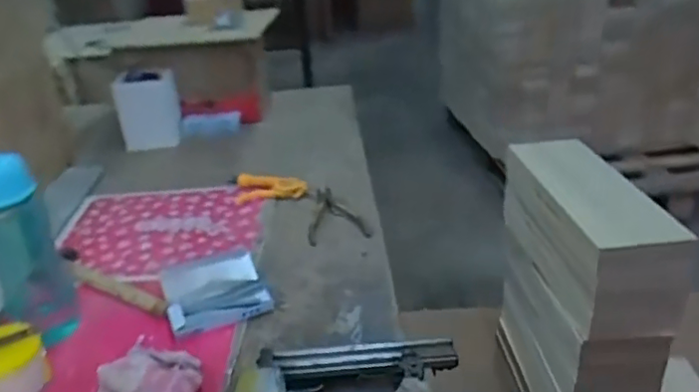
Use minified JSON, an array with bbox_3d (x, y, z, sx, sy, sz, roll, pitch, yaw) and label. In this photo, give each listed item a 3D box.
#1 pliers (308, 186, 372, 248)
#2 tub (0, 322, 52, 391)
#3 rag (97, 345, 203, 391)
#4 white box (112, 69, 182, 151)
[{"bbox_3d":[-0.017,0.027,0.952,0.092,0.020,0.149,-2,26,1],"label":"pliers"},{"bbox_3d":[-0.376,0.180,0.651,0.070,0.054,0.077,21,35,39],"label":"tub"},{"bbox_3d":[-0.218,0.198,0.640,0.114,0.032,0.082,8,28,19],"label":"rag"},{"bbox_3d":[-0.427,-0.183,1.282,0.124,0.141,0.111,-9,27,-13],"label":"white box"}]

